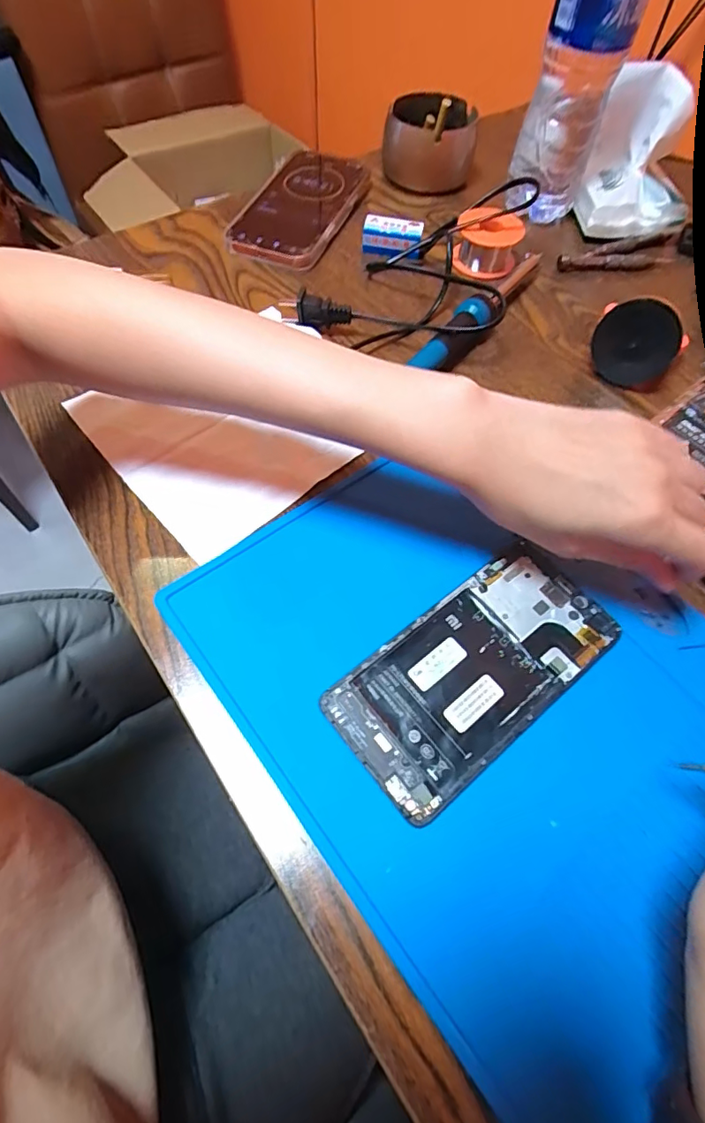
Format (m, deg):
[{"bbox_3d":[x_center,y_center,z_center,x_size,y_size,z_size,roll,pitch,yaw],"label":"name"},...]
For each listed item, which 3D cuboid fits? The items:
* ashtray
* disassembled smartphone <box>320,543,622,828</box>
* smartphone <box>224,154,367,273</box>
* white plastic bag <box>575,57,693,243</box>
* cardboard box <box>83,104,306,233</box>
[{"bbox_3d":[0.074,-0.400,0.493,0.083,0.048,0.079,9,61,3],"label":"ashtray"},{"bbox_3d":[0.062,0.053,0.259,0.145,0.006,0.072,-34,67,-19],"label":"disassembled smartphone"},{"bbox_3d":[-0.046,-0.317,0.457,0.082,0.012,0.156,18,65,6],"label":"smartphone"},{"bbox_3d":[0.250,-0.348,0.445,0.082,0.093,0.111,14,61,6],"label":"white plastic bag"},{"bbox_3d":[-0.293,-0.714,0.915,0.365,0.091,0.167,-27,65,-16],"label":"cardboard box"}]

